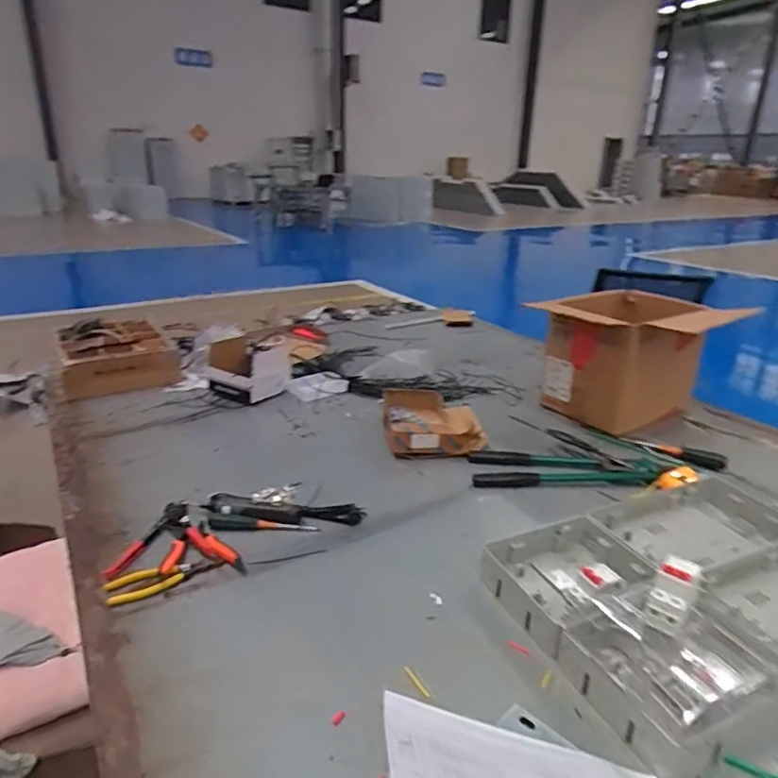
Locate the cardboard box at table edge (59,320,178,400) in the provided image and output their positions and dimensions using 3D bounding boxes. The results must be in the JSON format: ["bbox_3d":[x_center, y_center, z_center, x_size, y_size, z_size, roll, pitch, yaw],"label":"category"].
[{"bbox_3d":[-0.715,-0.089,1.545,0.262,0.130,0.246,-10,25,-26],"label":"cardboard box at table edge"}]

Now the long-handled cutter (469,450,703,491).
[{"bbox_3d":[0.374,0.164,1.138,0.416,0.031,0.134,3,22,3],"label":"long-handled cutter"}]

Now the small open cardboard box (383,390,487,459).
[{"bbox_3d":[0.096,0.065,1.307,0.206,0.077,0.235,0,22,-5],"label":"small open cardboard box"}]

